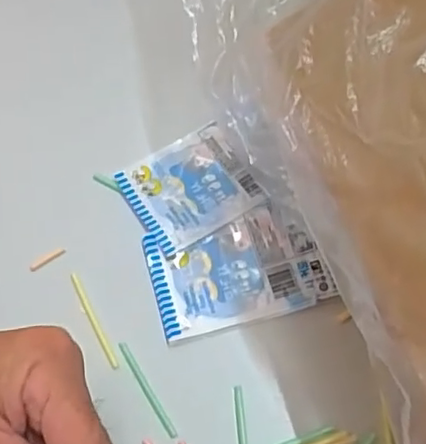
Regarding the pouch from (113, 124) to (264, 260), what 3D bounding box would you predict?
[{"bbox_3d":[-0.013,-0.022,0.379,0.072,0.007,0.062,-30,70,-10],"label":"pouch"}]

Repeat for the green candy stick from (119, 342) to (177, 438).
[{"bbox_3d":[-0.036,0.091,0.337,0.004,0.004,0.058,-31,70,-11],"label":"green candy stick"}]

